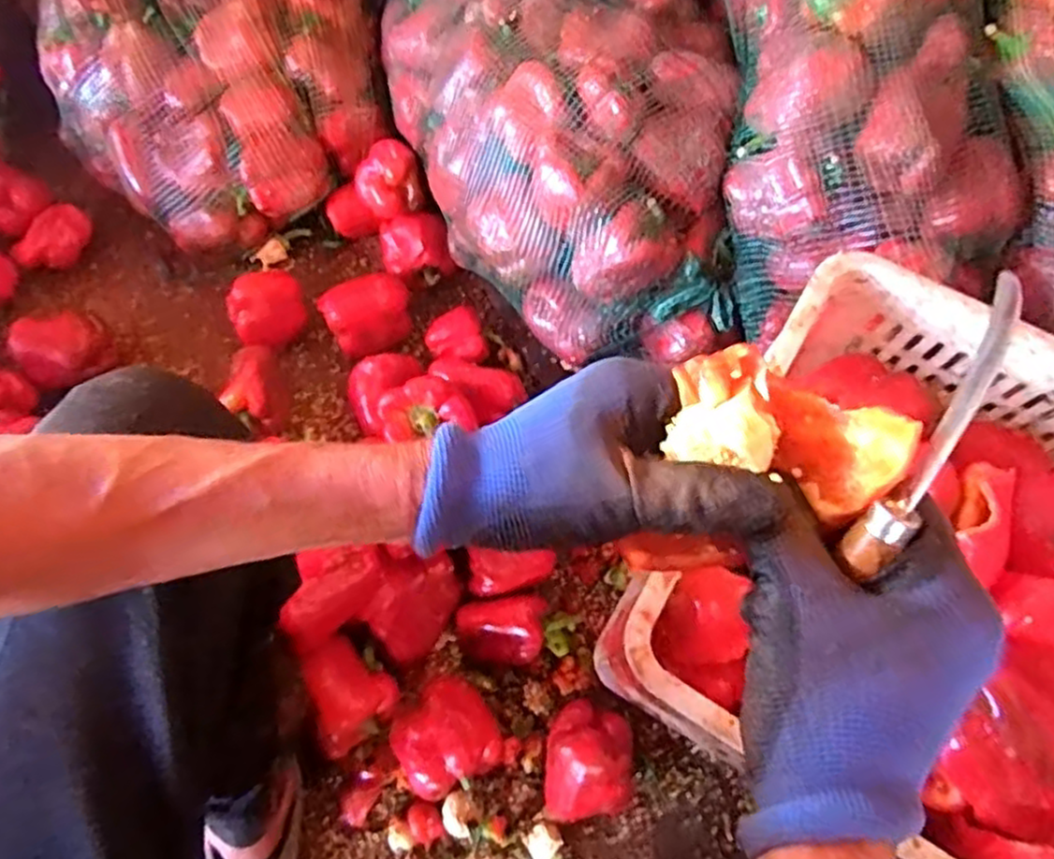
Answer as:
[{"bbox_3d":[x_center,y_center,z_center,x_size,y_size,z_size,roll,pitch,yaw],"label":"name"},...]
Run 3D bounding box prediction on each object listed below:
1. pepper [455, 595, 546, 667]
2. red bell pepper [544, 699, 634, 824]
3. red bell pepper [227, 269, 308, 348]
[{"bbox_3d":[-0.027,0.210,0.755,0.091,0.053,0.065,-3,65,-2],"label":"pepper"},{"bbox_3d":[0.058,0.317,0.694,0.078,0.078,0.100,2,65,0],"label":"red bell pepper"},{"bbox_3d":[-0.324,-0.150,0.913,0.089,0.068,0.075,-27,68,-13],"label":"red bell pepper"}]

